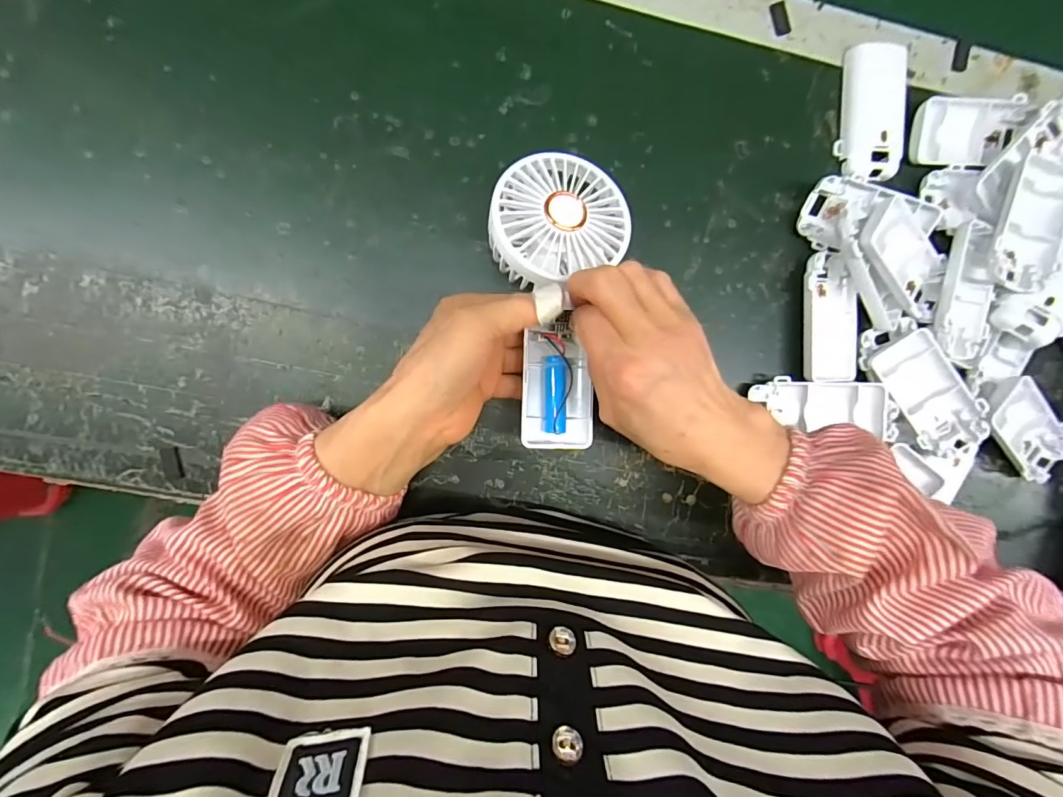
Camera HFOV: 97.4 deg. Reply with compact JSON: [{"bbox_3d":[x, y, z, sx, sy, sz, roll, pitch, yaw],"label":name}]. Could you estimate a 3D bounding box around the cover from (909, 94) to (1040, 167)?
[{"bbox_3d":[0.326,-0.196,0.347,0.085,0.018,0.045,-4,94,-4],"label":"cover"}]

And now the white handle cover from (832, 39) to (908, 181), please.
[{"bbox_3d":[0.249,-0.211,0.340,0.043,0.013,0.097,3,93,-4],"label":"white handle cover"}]

